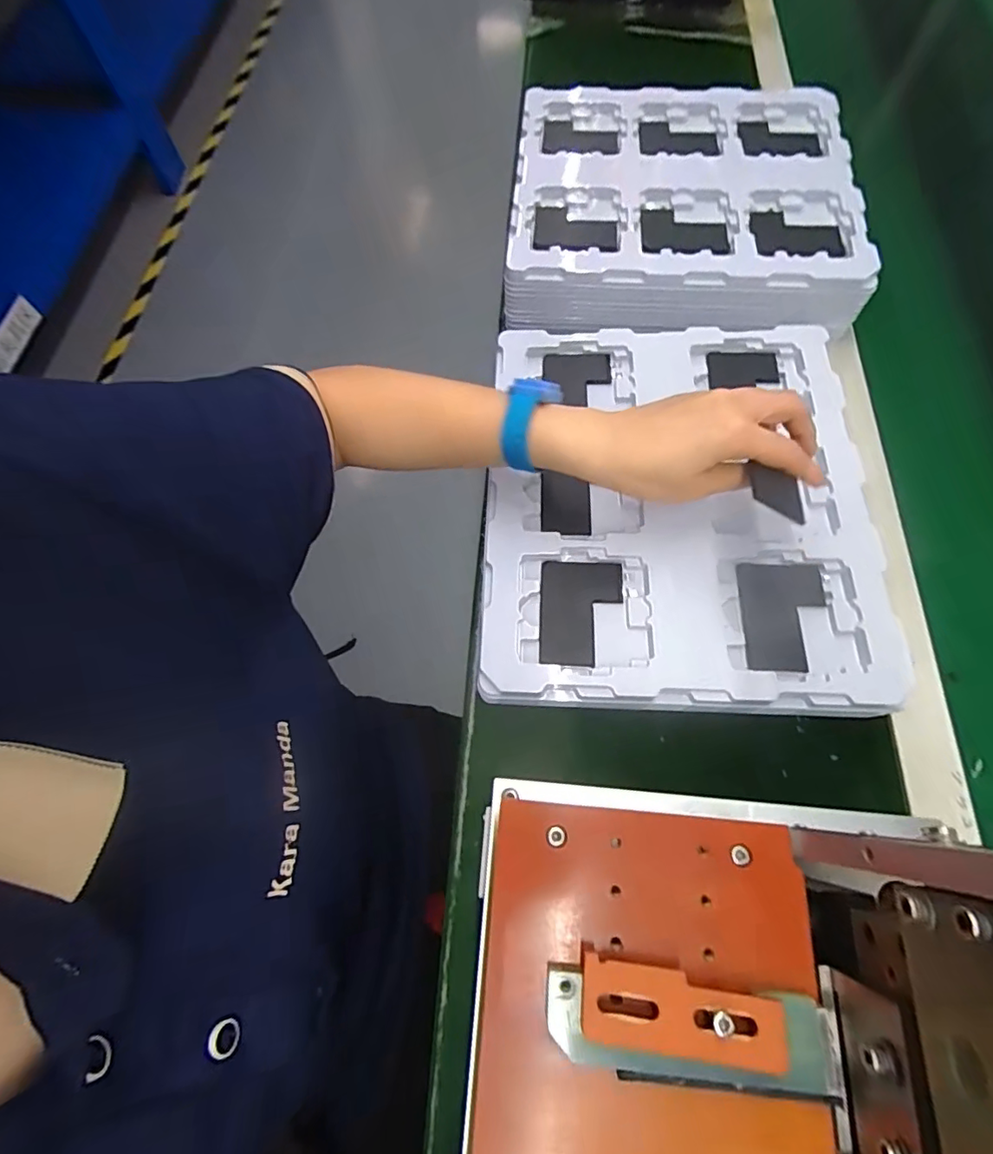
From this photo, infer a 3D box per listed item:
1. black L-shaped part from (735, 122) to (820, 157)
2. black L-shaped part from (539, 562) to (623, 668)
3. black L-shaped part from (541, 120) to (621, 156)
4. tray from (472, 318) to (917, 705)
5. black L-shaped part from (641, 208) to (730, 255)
[{"bbox_3d":[0.279,-0.434,0.522,0.077,0.009,0.063,9,68,6],"label":"black L-shaped part"},{"bbox_3d":[0.060,0.025,0.372,0.057,0.006,0.077,3,67,4],"label":"black L-shaped part"},{"bbox_3d":[0.085,-0.444,0.531,0.075,0.008,0.061,4,68,4],"label":"black L-shaped part"},{"bbox_3d":[0.131,-0.059,0.411,0.274,0.037,0.312,1,67,3],"label":"tray"},{"bbox_3d":[0.172,-0.315,0.481,0.077,0.007,0.063,5,68,5],"label":"black L-shaped part"}]

